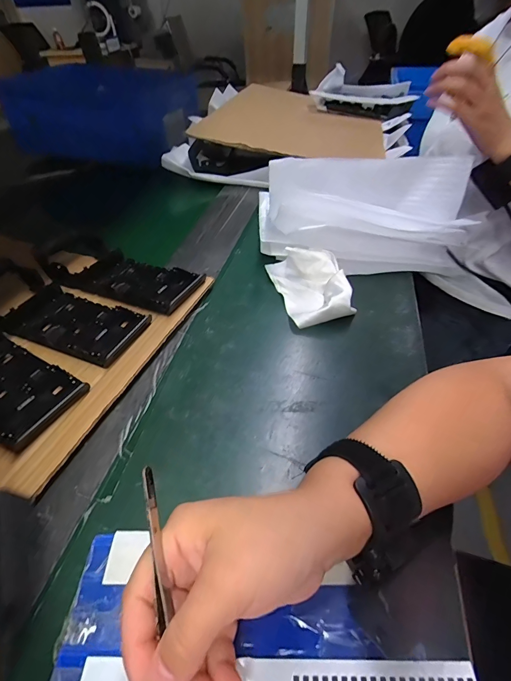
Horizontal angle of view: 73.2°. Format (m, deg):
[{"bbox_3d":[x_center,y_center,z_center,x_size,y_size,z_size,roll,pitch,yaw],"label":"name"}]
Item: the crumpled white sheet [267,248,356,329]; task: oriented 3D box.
[{"bbox_3d":[0.070,-0.076,0.428,0.084,0.041,0.133,-11,46,-10],"label":"crumpled white sheet"}]

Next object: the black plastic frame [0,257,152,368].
[{"bbox_3d":[-0.228,-0.038,0.383,0.215,0.035,0.081,16,48,16],"label":"black plastic frame"}]

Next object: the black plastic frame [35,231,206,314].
[{"bbox_3d":[-0.184,-0.092,0.442,0.234,0.029,0.084,22,50,22],"label":"black plastic frame"}]

